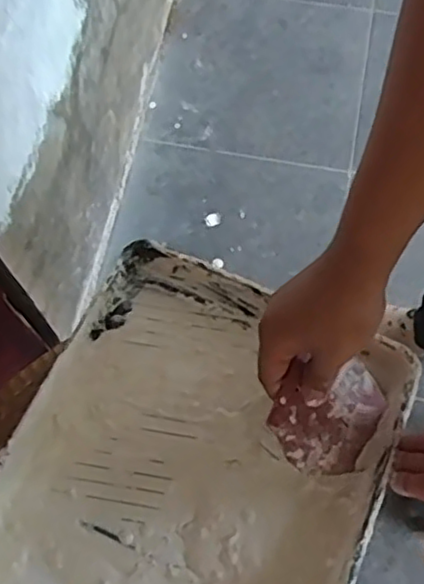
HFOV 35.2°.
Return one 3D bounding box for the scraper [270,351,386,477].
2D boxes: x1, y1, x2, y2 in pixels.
[{"bbox_3d":[0.093,0.095,0.521,0.090,0.008,0.093,0,89,-25],"label":"scraper"}]

